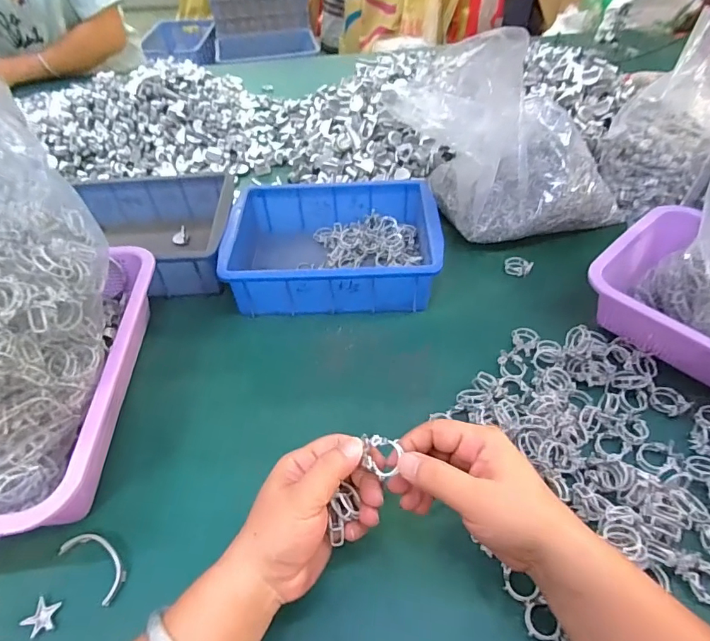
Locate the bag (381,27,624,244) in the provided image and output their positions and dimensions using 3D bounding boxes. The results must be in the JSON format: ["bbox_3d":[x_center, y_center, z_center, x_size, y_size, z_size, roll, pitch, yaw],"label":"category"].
[{"bbox_3d":[0.219,-0.229,0.567,0.205,0.179,0.186,-17,50,-13],"label":"bag"}]

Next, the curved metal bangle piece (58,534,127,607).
[{"bbox_3d":[-0.206,0.191,0.358,0.067,0.010,0.028,28,55,24],"label":"curved metal bangle piece"}]

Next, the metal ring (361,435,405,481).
[{"bbox_3d":[0.016,0.091,0.302,0.028,0.013,0.025,17,51,16],"label":"metal ring"}]

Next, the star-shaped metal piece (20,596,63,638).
[{"bbox_3d":[-0.232,0.221,0.336,0.025,0.004,0.024,23,53,20],"label":"star-shaped metal piece"}]

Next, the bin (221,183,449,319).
[{"bbox_3d":[-0.026,-0.091,0.551,0.239,0.074,0.166,-1,49,2],"label":"bin"}]

